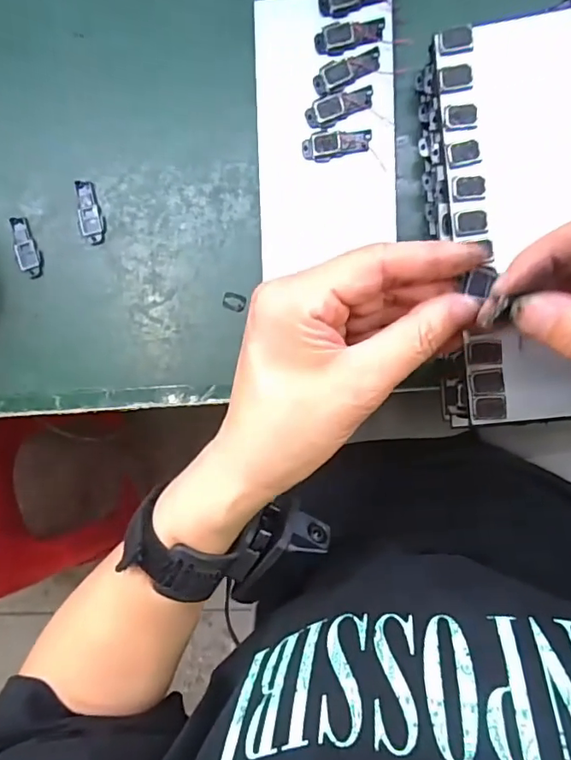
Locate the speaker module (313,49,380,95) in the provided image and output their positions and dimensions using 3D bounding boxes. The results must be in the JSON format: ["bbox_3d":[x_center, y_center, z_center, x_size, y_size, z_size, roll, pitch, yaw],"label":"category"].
[{"bbox_3d":[0.036,-0.179,0.303,0.040,0.004,0.016,-17,91,8],"label":"speaker module"}]

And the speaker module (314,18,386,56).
[{"bbox_3d":[0.037,-0.199,0.302,0.040,0.004,0.016,-9,92,8],"label":"speaker module"}]

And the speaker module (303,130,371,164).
[{"bbox_3d":[0.030,-0.138,0.307,0.039,0.004,0.016,-2,93,8],"label":"speaker module"}]

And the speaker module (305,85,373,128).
[{"bbox_3d":[0.031,-0.159,0.305,0.039,0.004,0.015,-15,91,8],"label":"speaker module"}]

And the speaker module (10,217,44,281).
[{"bbox_3d":[-0.169,-0.086,0.341,0.016,0.004,0.040,-19,90,8],"label":"speaker module"}]

